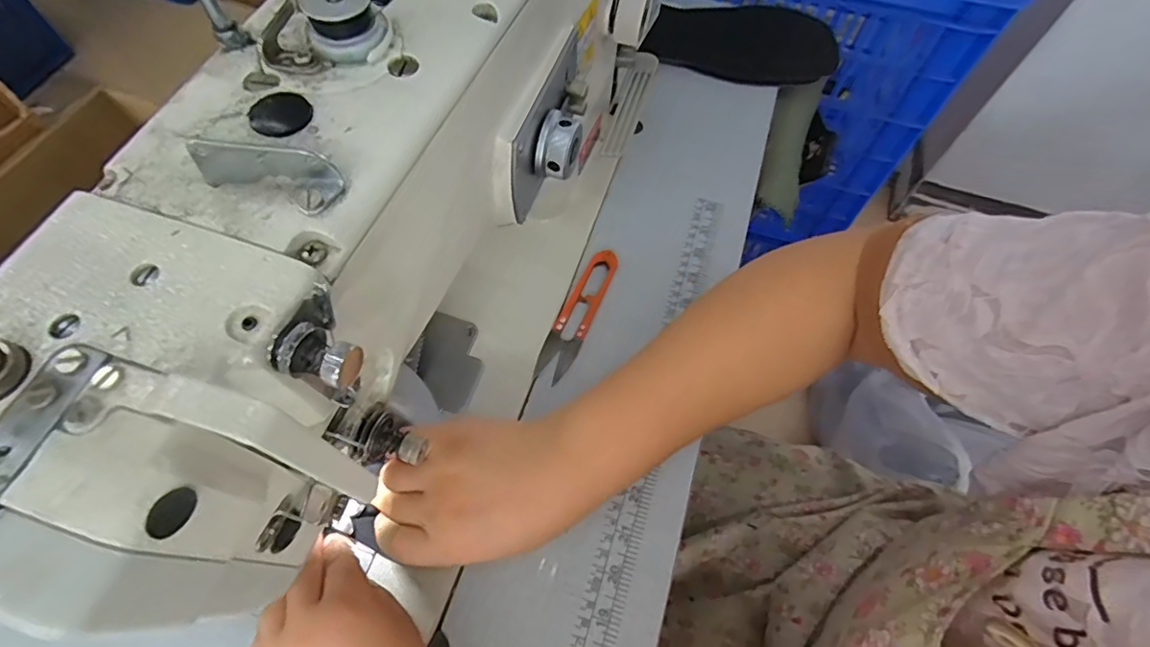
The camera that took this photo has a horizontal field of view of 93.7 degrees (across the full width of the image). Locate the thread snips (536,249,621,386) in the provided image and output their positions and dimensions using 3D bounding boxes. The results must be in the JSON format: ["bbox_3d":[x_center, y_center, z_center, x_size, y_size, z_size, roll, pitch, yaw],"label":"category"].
[{"bbox_3d":[0.002,-0.009,0.414,0.026,0.009,0.115,21,65,8],"label":"thread snips"}]

